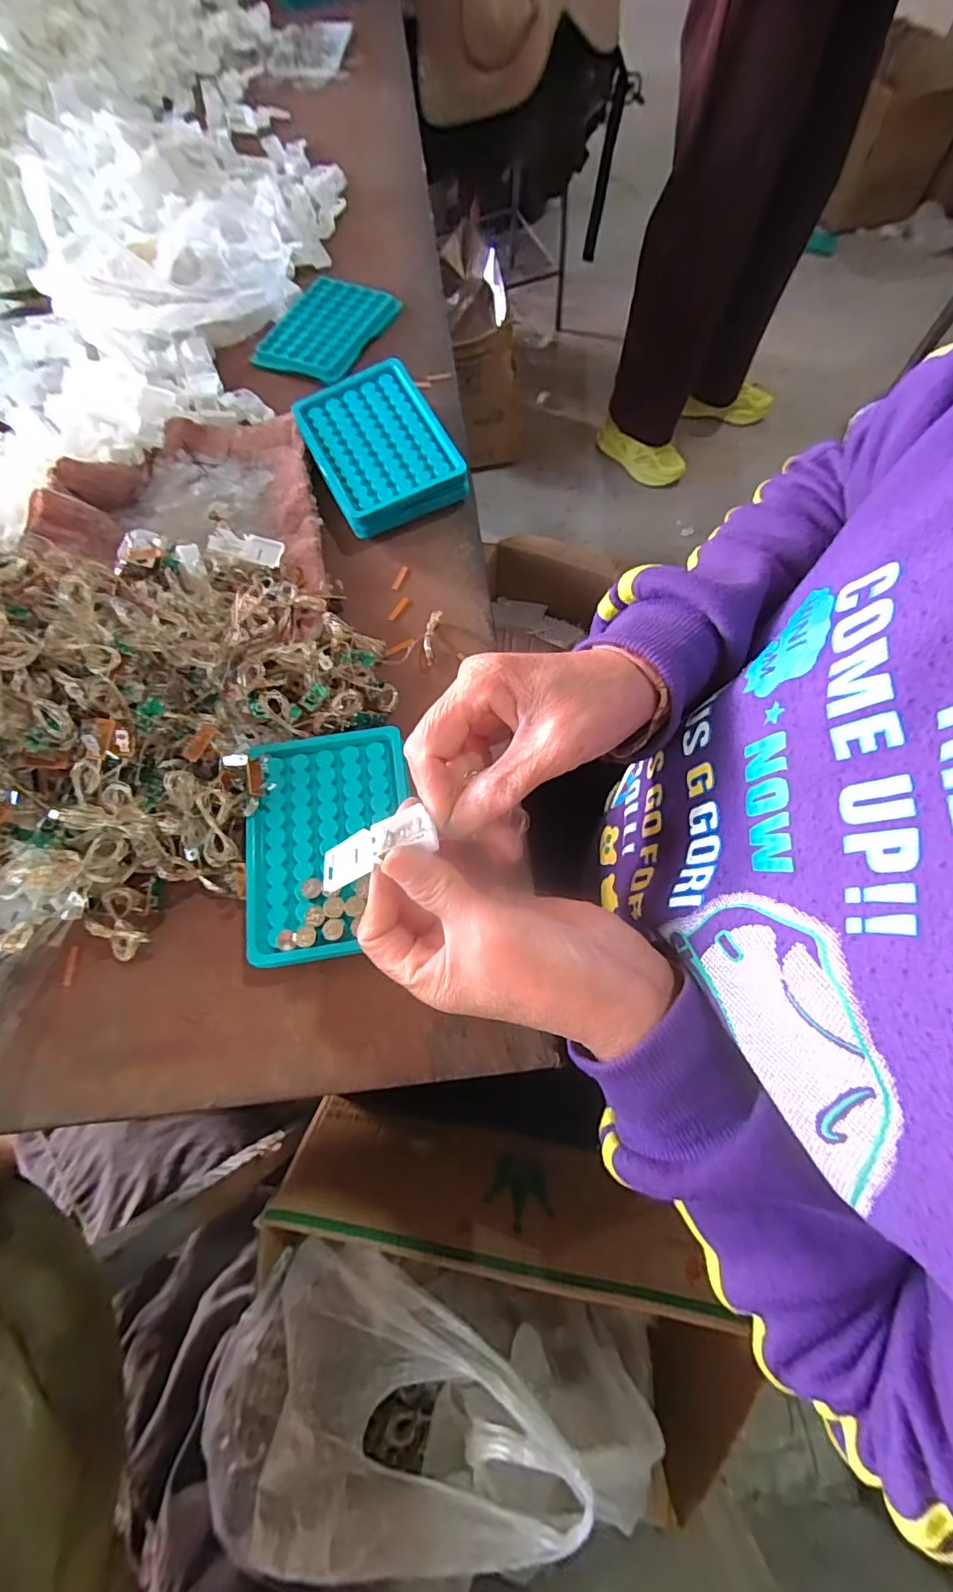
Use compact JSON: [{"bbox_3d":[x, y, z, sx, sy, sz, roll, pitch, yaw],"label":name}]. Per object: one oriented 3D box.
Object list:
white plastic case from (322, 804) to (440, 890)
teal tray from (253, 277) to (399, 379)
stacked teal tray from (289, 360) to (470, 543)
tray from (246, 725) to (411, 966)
[{"bbox_3d":[-0.044,0.022,0.232,0.057,0.009,0.021,-28,70,16],"label":"white plastic case"},{"bbox_3d":[-0.143,-0.443,0.514,0.098,0.016,0.122,23,72,9],"label":"teal tray"},{"bbox_3d":[-0.077,-0.275,0.430,0.096,0.033,0.135,-25,72,-8],"label":"stacked teal tray"},{"bbox_3d":[-0.088,0.027,0.325,0.091,0.025,0.133,-4,70,0],"label":"tray"}]

